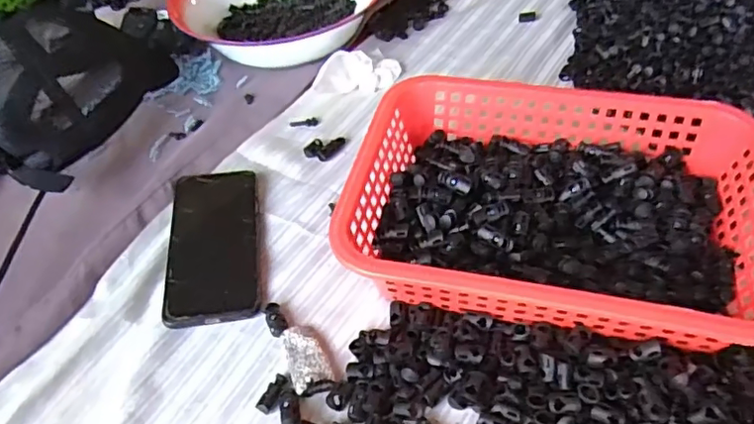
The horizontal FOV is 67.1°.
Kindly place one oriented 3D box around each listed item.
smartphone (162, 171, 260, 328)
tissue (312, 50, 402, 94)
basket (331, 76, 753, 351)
[{"bbox_3d":[-0.140,0.021,0.489,0.073,0.008,0.163,-9,50,-2],"label":"smartphone"},{"bbox_3d":[-0.021,-0.156,0.633,0.090,0.027,0.050,1,51,6],"label":"tissue"},{"bbox_3d":[0.138,-0.009,0.444,0.295,0.071,0.204,9,52,13],"label":"basket"}]

